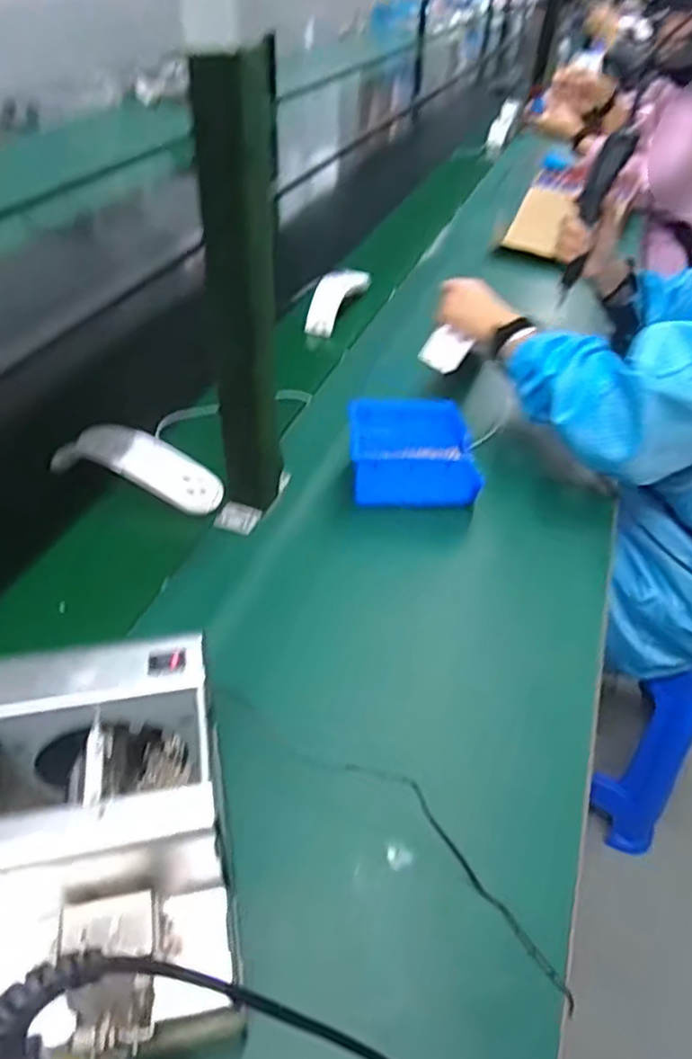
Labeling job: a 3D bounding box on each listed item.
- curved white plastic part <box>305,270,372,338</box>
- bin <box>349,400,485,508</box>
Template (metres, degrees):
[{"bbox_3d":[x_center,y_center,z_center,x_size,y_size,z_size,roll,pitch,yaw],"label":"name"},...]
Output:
[{"bbox_3d":[-0.017,-0.367,1.073,0.047,0.046,0.156,22,59,19],"label":"curved white plastic part"},{"bbox_3d":[0.072,-0.077,0.742,0.134,0.076,0.111,1,42,-3],"label":"bin"}]

